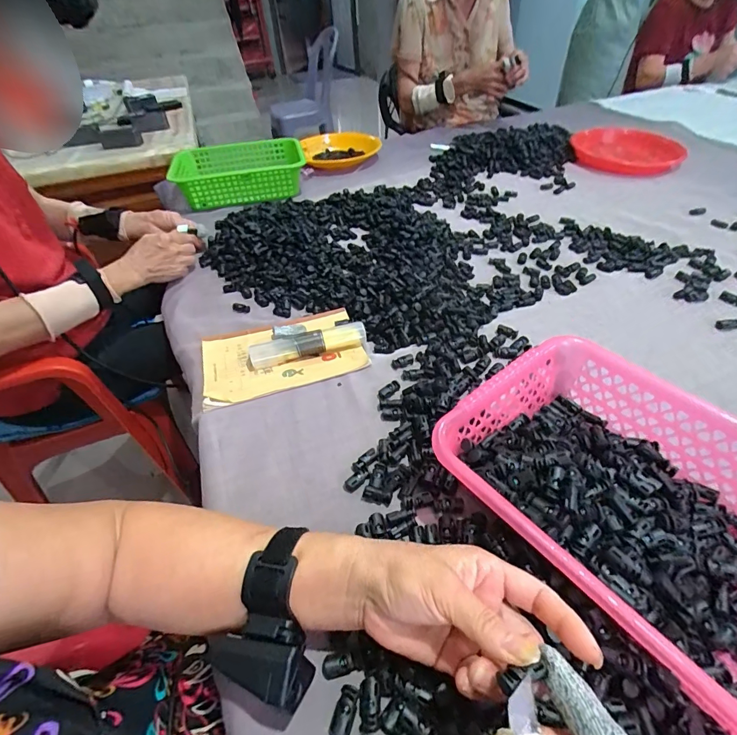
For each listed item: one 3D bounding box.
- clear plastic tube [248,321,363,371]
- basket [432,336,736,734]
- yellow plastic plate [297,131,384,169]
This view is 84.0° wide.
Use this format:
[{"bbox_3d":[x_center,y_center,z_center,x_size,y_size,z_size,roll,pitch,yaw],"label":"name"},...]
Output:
[{"bbox_3d":[-0.080,-0.032,0.549,0.151,0.023,0.035,-13,43,-9],"label":"clear plastic tube"},{"bbox_3d":[0.220,0.111,0.325,0.210,0.073,0.296,-30,49,-26],"label":"basket"},{"bbox_3d":[-0.076,-0.599,1.134,0.209,0.051,0.239,-11,43,-8],"label":"yellow plastic plate"}]

